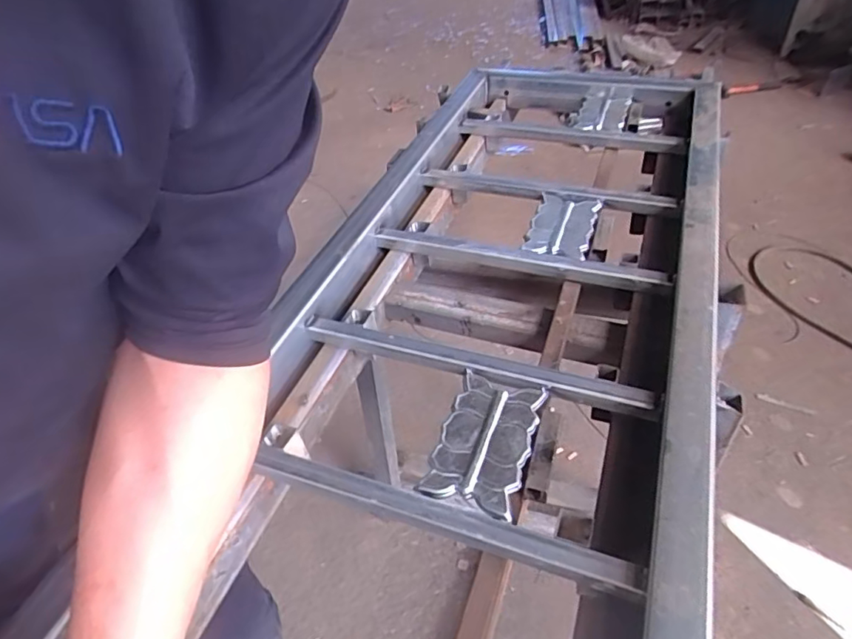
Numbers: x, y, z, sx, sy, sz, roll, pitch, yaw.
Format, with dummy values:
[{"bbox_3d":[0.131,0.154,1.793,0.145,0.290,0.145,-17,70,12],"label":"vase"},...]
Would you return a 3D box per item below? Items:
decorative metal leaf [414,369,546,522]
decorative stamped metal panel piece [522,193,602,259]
[{"bbox_3d":[0.051,0.102,0.481,0.076,0.011,0.132,12,43,18],"label":"decorative metal leaf"},{"bbox_3d":[0.173,-0.122,0.707,0.074,0.015,0.133,12,43,17],"label":"decorative stamped metal panel piece"}]

